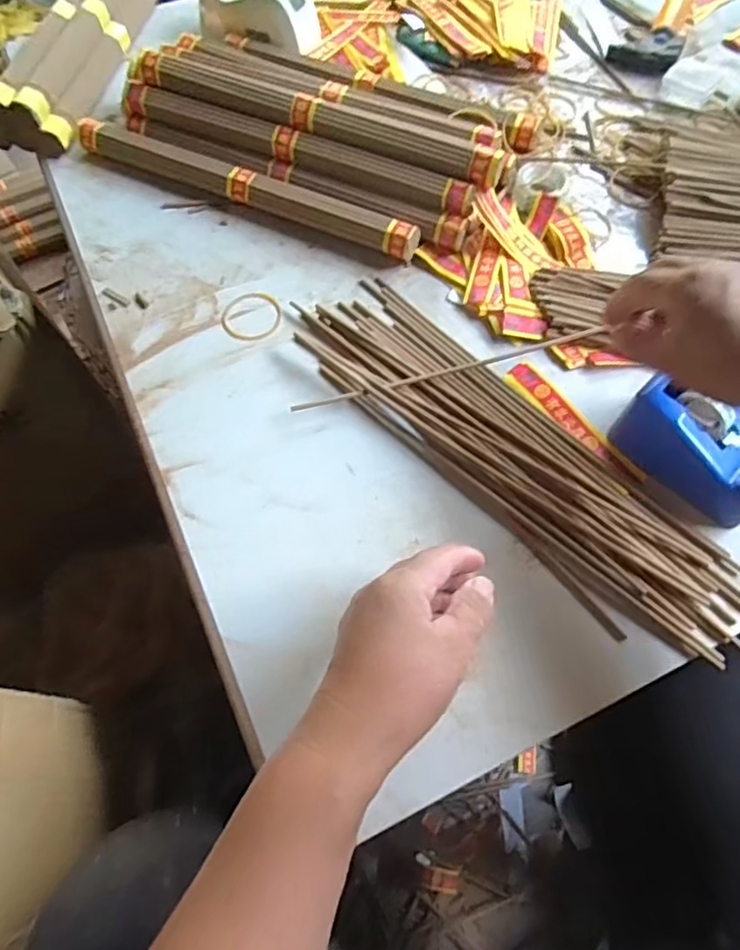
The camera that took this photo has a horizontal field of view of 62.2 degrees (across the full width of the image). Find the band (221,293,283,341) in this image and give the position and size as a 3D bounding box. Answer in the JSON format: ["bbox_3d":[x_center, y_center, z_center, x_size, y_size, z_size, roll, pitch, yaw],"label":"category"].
[{"bbox_3d":[-0.091,-0.124,0.472,0.046,0.004,0.047,0,63,1],"label":"band"}]

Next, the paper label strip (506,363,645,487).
[{"bbox_3d":[0.143,-0.037,0.429,0.022,0.004,0.116,-37,71,-16],"label":"paper label strip"}]

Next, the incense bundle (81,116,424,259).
[{"bbox_3d":[-0.104,-0.241,0.512,0.310,0.030,0.034,23,66,12],"label":"incense bundle"}]

